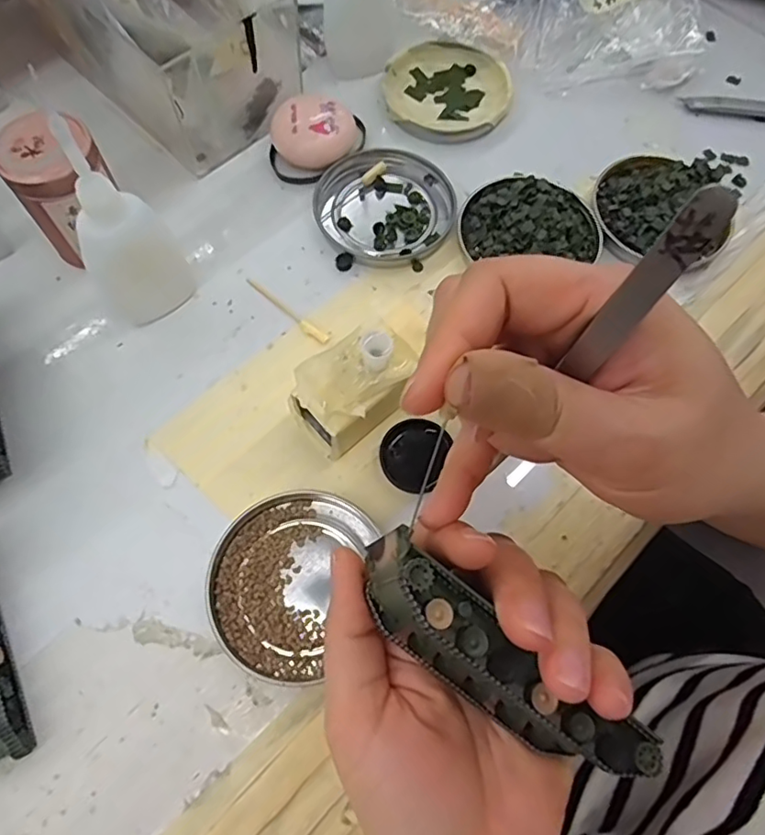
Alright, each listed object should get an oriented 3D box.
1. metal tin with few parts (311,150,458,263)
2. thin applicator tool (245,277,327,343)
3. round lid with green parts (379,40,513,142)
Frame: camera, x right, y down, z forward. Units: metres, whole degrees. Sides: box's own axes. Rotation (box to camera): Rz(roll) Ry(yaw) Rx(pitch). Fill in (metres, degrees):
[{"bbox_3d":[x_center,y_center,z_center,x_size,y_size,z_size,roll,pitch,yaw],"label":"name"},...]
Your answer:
[{"bbox_3d":[0.003,-0.123,0.336,0.074,0.010,0.073,1,68,-2],"label":"metal tin with few parts"},{"bbox_3d":[-0.052,-0.058,0.311,0.058,0.004,0.006,39,72,13],"label":"thin applicator tool"},{"bbox_3d":[0.040,-0.208,0.371,0.079,0.012,0.078,1,68,-2],"label":"round lid with green parts"}]

